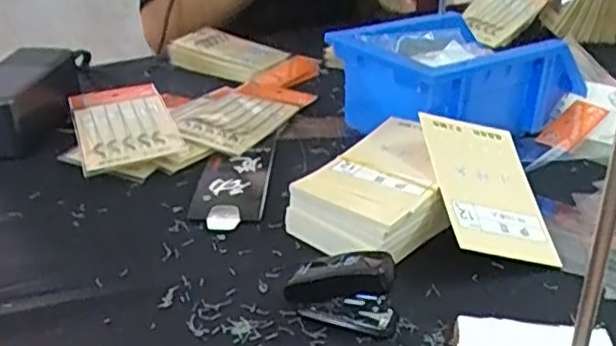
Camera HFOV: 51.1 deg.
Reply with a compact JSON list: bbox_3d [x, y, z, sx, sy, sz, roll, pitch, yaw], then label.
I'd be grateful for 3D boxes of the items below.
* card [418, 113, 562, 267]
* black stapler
[{"bbox_3d":[0.109,0.006,0.397,0.068,0.005,0.110,9,46,-16],"label":"card"},{"bbox_3d":[0.016,0.059,0.323,0.054,0.037,0.019,7,28,14],"label":"black stapler"}]

